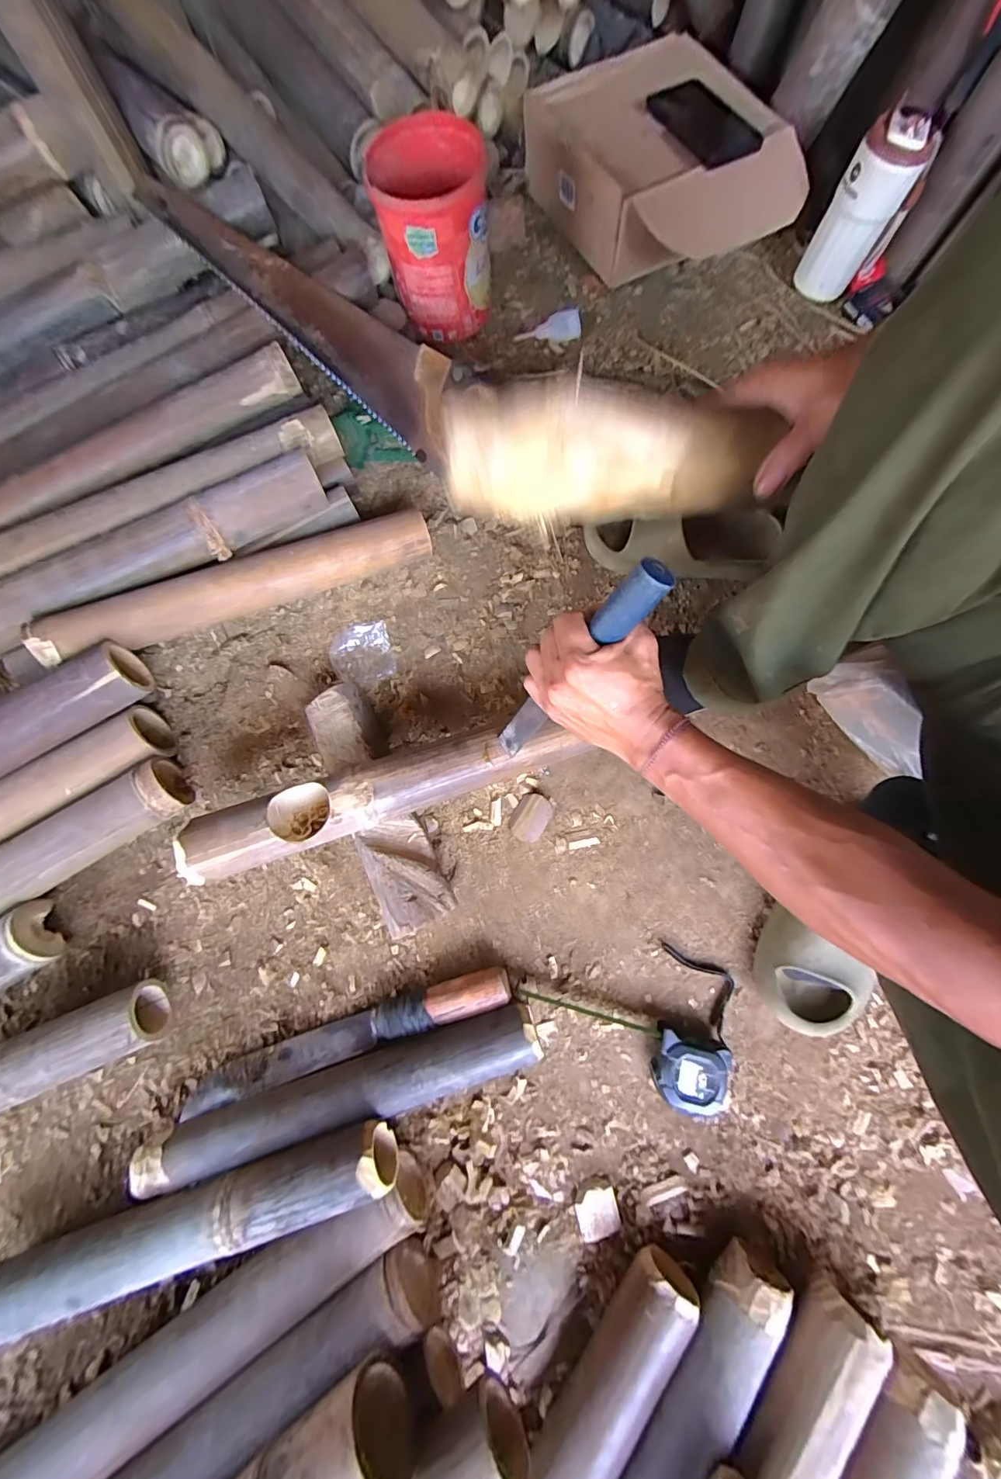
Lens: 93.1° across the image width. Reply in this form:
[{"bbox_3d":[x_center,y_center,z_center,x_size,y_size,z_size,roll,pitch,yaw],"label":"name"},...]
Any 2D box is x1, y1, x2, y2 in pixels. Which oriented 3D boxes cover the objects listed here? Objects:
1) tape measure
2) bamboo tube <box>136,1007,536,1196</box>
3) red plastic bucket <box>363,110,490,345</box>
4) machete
[{"bbox_3d":[0.151,0.266,0.481,0.220,0.035,0.137,35,81,7],"label":"tape measure"},{"bbox_3d":[-0.149,0.340,0.459,0.379,0.056,0.049,-18,79,-3],"label":"bamboo tube"},{"bbox_3d":[-0.084,-0.640,0.606,0.133,0.147,0.129,0,78,0],"label":"red plastic bucket"},{"bbox_3d":[-0.156,0.302,0.477,0.342,0.035,0.037,-20,79,-4],"label":"machete"}]

